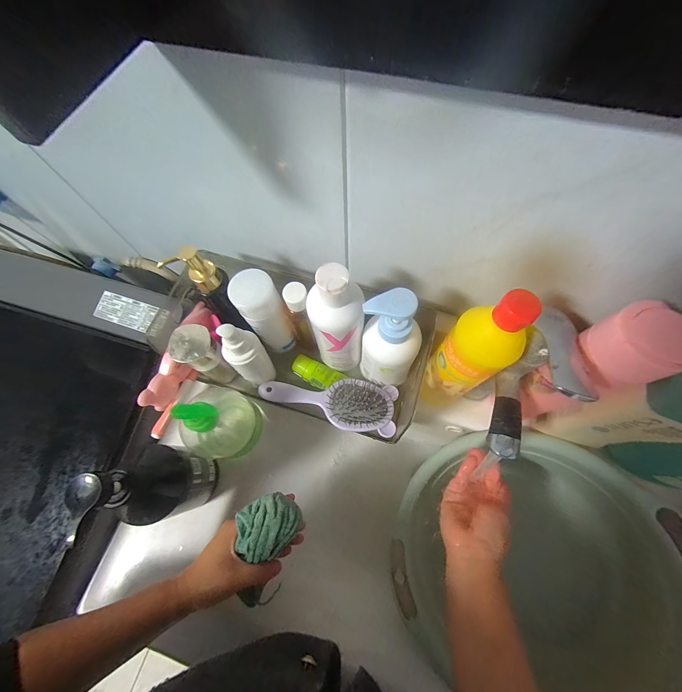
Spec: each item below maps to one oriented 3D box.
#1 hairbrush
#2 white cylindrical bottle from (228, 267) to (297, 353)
[{"bbox_3d":[-0.018,0.072,0.401,0.181,0.027,0.067,8,69,5],"label":"hairbrush"},{"bbox_3d":[-0.095,-0.038,0.381,0.046,0.139,0.043,-1,69,2],"label":"white cylindrical bottle"}]

